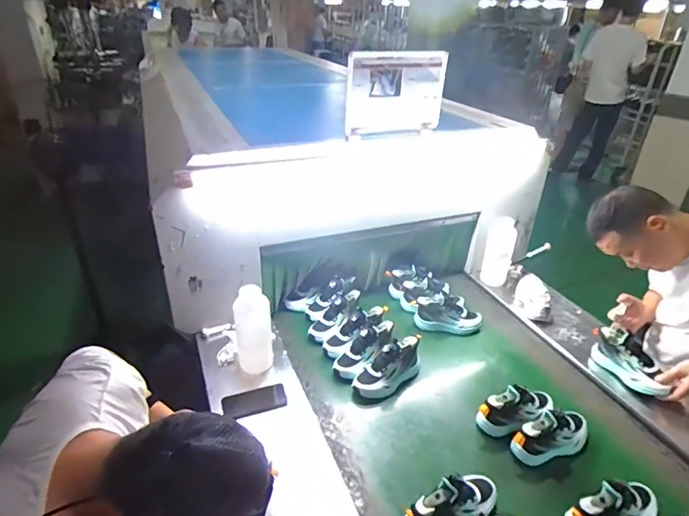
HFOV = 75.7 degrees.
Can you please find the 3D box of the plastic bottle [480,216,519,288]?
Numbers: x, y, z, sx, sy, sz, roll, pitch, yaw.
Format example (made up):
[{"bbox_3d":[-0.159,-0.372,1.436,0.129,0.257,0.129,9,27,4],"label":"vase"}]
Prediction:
[{"bbox_3d":[0.559,-0.021,1.602,0.094,0.240,0.075,14,32,20],"label":"plastic bottle"}]

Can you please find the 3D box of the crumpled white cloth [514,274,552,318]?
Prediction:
[{"bbox_3d":[0.647,0.123,1.525,0.105,0.080,0.224,14,32,20],"label":"crumpled white cloth"}]

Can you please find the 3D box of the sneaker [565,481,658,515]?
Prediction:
[{"bbox_3d":[0.557,0.517,0.898,0.205,0.099,0.078,-9,32,-18],"label":"sneaker"}]

